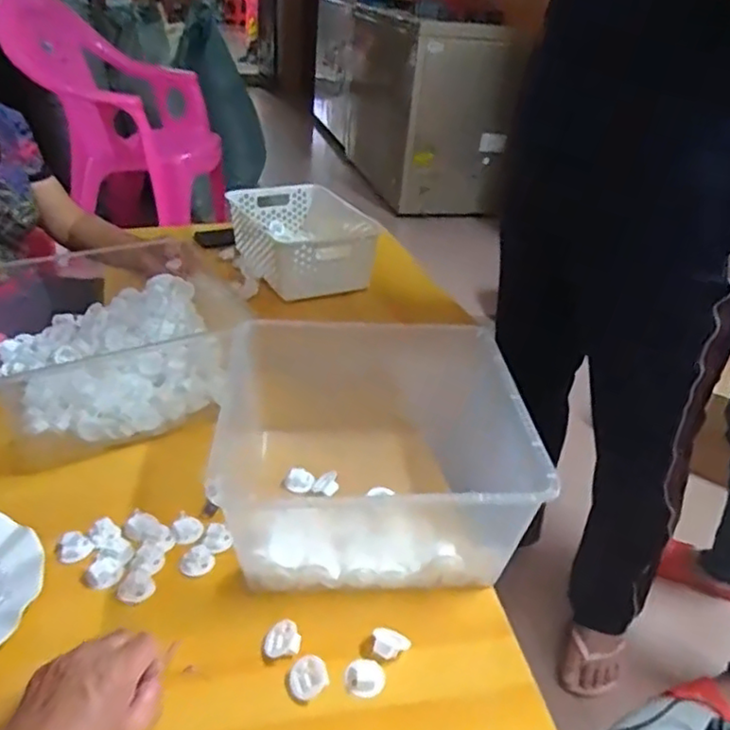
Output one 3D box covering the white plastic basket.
[{"bbox_3d":[-0.118,-0.242,1.250,0.222,0.099,0.306,-10,34,-22],"label":"white plastic basket"}]

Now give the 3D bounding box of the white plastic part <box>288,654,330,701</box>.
[{"bbox_3d":[-0.047,0.256,0.541,0.030,0.017,0.030,3,31,-2],"label":"white plastic part"}]

